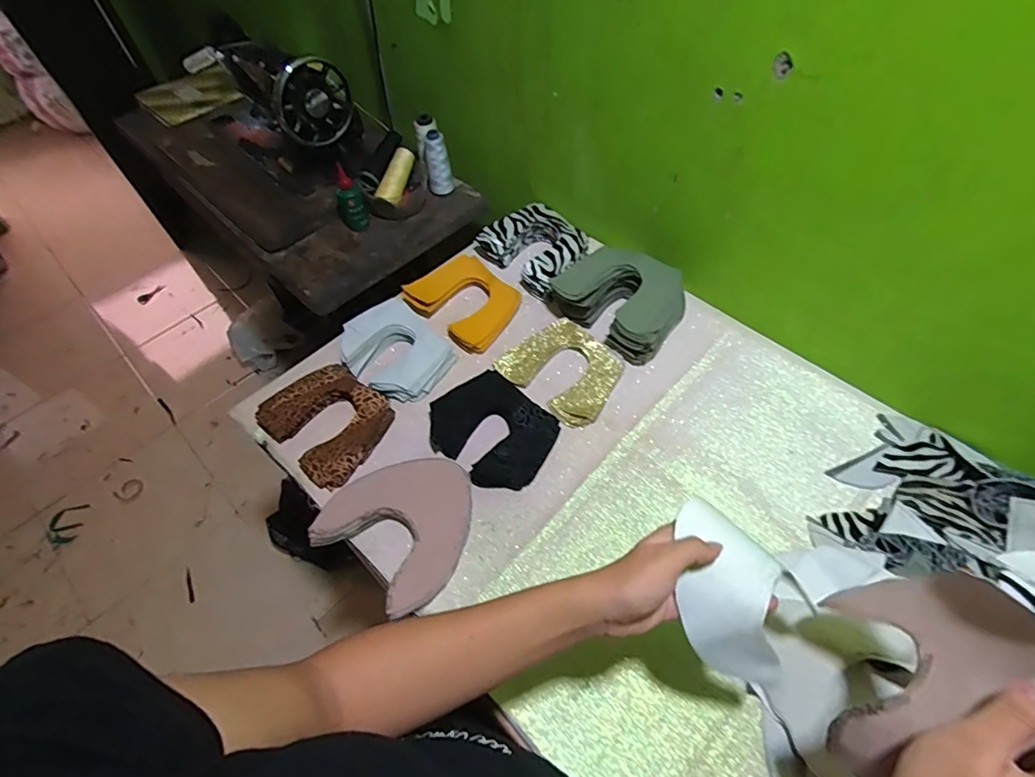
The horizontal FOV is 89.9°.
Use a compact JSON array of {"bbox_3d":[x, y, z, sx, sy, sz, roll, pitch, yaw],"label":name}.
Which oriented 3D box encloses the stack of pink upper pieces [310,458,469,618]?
[{"bbox_3d":[-0.130,0.153,0.607,0.169,0.028,0.162,33,63,22],"label":"stack of pink upper pieces"}]

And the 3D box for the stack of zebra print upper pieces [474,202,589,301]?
[{"bbox_3d":[0.035,-0.225,0.847,0.137,0.059,0.162,-39,63,-21],"label":"stack of zebra print upper pieces"}]

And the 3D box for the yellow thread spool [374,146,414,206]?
[{"bbox_3d":[-0.216,-0.382,0.930,0.035,0.037,0.112,15,75,13],"label":"yellow thread spool"}]

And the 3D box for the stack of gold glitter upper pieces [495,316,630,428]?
[{"bbox_3d":[0.068,-0.029,0.730,0.155,0.016,0.139,37,65,24],"label":"stack of gold glitter upper pieces"}]

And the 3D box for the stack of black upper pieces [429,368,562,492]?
[{"bbox_3d":[-0.033,0.053,0.671,0.162,0.031,0.128,37,65,24],"label":"stack of black upper pieces"}]

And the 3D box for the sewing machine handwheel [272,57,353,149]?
[{"bbox_3d":[-0.338,-0.479,0.873,0.028,0.132,0.138,32,63,22],"label":"sewing machine handwheel"}]

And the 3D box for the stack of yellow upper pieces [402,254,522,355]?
[{"bbox_3d":[-0.081,-0.137,0.800,0.160,0.040,0.130,33,64,22],"label":"stack of yellow upper pieces"}]

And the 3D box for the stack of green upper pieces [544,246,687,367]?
[{"bbox_3d":[0.148,-0.137,0.760,0.177,0.078,0.145,32,63,22],"label":"stack of green upper pieces"}]

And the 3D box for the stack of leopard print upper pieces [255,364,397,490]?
[{"bbox_3d":[-0.251,0.041,0.693,0.158,0.030,0.133,35,64,23],"label":"stack of leopard print upper pieces"}]

